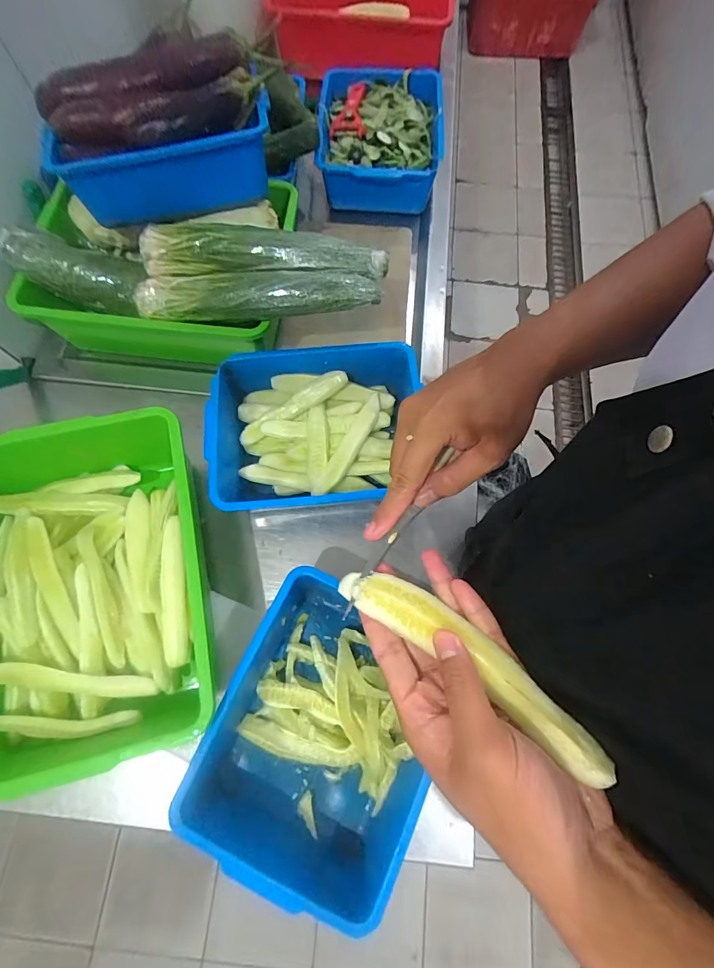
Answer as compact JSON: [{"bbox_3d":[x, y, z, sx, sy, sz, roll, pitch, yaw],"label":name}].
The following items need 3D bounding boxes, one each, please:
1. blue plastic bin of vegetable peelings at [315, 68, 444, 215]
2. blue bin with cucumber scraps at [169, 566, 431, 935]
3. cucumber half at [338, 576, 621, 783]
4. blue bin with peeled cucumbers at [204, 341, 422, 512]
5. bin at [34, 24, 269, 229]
[{"bbox_3d":[0.050,-0.673,0.797,0.234,0.097,0.268,0,72,0],"label":"blue plastic bin of vegetable peelings"},{"bbox_3d":[-0.034,0.285,0.489,0.232,0.110,0.291,24,74,7],"label":"blue bin with cucumber scraps"},{"bbox_3d":[0.068,0.107,0.259,0.178,0.018,0.033,33,75,22],"label":"cucumber half"},{"bbox_3d":[-0.061,-0.074,0.602,0.310,0.087,0.231,-5,72,-2],"label":"blue bin with peeled cucumbers"},{"bbox_3d":[-0.264,-0.493,0.566,0.262,0.125,0.191,-7,72,-2],"label":"bin"}]

